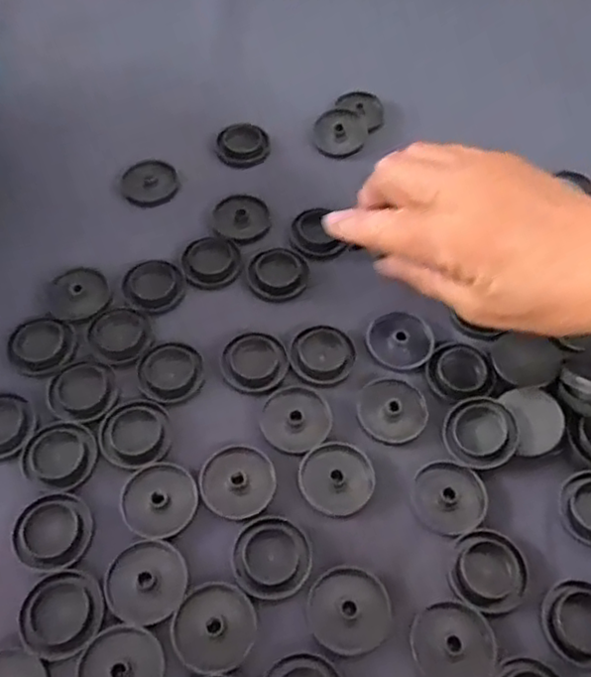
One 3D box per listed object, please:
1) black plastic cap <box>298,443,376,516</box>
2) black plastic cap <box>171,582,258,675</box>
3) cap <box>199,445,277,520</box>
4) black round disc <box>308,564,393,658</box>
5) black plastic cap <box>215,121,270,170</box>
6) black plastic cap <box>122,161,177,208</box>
[{"bbox_3d":[0.019,0.062,0.295,0.032,0.004,0.033,0,59,-1],"label":"black plastic cap"},{"bbox_3d":[-0.032,0.113,0.261,0.032,0.004,0.033,0,59,-1],"label":"black plastic cap"},{"bbox_3d":[-0.025,0.062,0.293,0.032,0.004,0.033,0,59,-1],"label":"cap"},{"bbox_3d":[0.022,0.109,0.267,0.032,0.004,0.032,0,59,-1],"label":"black round disc"},{"bbox_3d":[-0.032,-0.117,0.400,0.032,0.006,0.030,0,59,-1],"label":"black plastic cap"},{"bbox_3d":[-0.084,-0.090,0.385,0.032,0.004,0.032,0,59,-1],"label":"black plastic cap"}]

